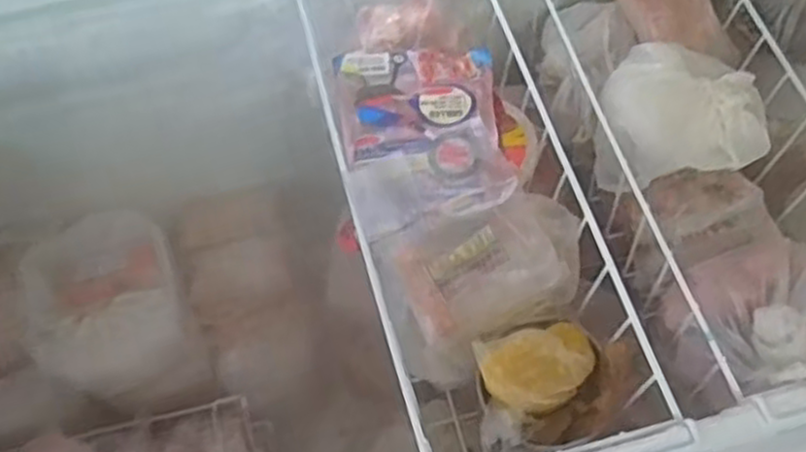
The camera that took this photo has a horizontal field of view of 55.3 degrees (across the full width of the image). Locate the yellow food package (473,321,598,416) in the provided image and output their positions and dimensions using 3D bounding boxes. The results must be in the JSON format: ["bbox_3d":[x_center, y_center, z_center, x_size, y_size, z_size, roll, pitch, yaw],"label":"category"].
[{"bbox_3d":[0.119,0.123,0.663,0.107,0.020,0.068,-7,75,-21],"label":"yellow food package"}]

